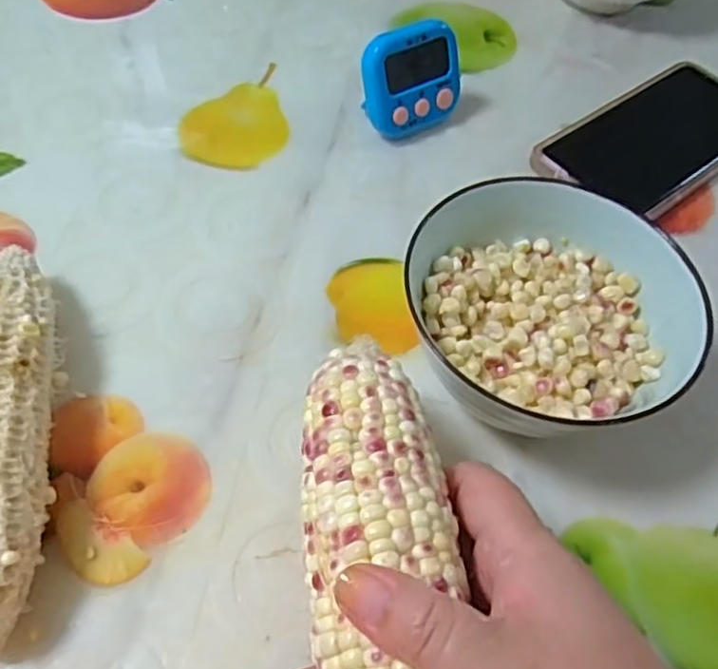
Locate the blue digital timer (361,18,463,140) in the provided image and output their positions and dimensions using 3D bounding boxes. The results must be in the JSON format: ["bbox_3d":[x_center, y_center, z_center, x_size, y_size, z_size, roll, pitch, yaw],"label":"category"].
[{"bbox_3d":[0.029,-0.153,0.407,0.062,0.059,0.024,-26,36,-20],"label":"blue digital timer"}]

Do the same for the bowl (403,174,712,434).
[{"bbox_3d":[0.081,-0.008,0.309,0.112,0.062,0.119,2,56,-3],"label":"bowl"}]

